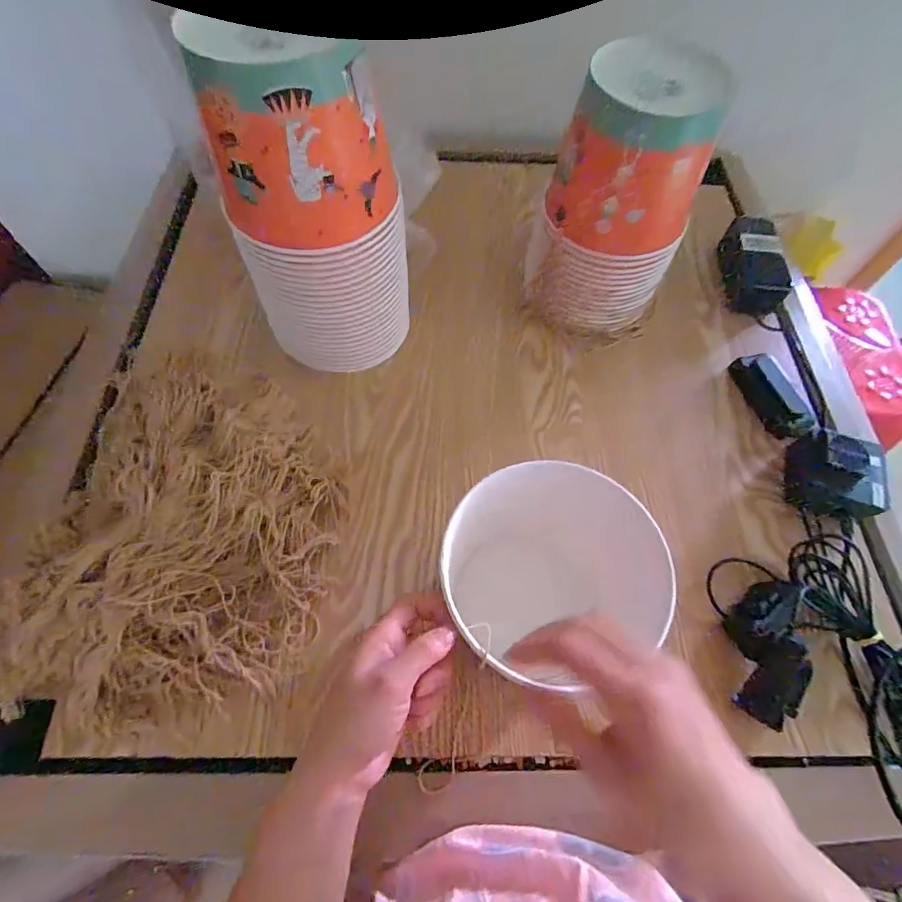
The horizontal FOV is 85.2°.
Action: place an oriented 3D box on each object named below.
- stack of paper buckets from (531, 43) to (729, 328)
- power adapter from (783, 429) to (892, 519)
[{"bbox_3d":[0.175,-0.248,0.522,0.146,0.251,0.135,24,64,9],"label":"stack of paper buckets"},{"bbox_3d":[0.396,0.027,0.507,0.078,0.048,0.085,17,63,6],"label":"power adapter"}]

